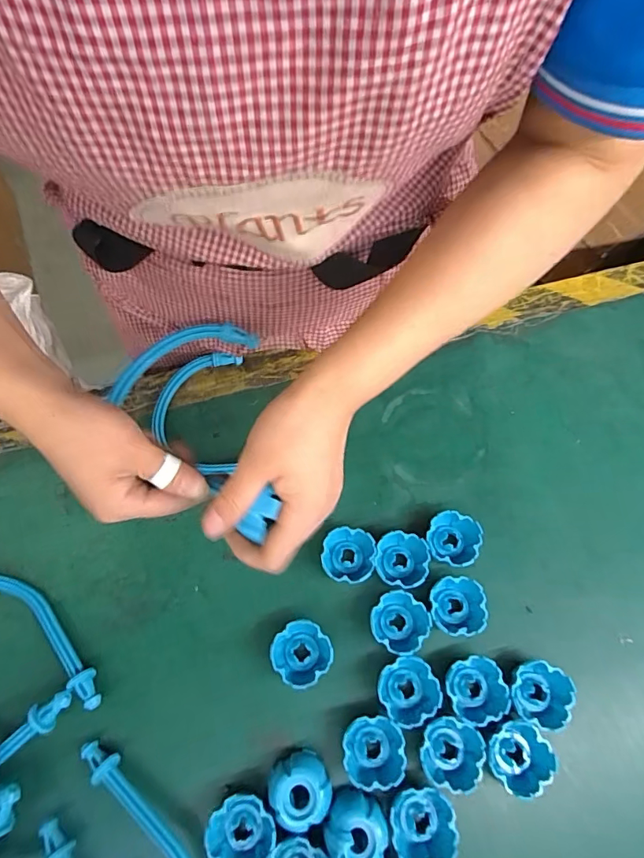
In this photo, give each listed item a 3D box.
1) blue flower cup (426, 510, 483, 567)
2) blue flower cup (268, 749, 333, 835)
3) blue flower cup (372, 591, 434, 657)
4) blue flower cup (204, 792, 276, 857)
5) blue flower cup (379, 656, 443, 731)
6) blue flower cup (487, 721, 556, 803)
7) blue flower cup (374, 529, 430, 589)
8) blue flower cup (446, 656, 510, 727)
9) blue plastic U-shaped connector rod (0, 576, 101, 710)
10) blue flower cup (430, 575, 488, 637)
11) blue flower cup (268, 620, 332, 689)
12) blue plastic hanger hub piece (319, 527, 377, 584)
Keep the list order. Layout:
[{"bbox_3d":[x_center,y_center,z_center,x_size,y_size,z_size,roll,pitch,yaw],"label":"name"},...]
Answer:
[{"bbox_3d":[0.122,0.105,0.451,0.046,0.030,0.046,0,68,-1],"label":"blue flower cup"},{"bbox_3d":[-0.017,0.275,0.363,0.044,0.035,0.043,0,68,-1],"label":"blue flower cup"},{"bbox_3d":[0.067,0.168,0.414,0.046,0.026,0.045,0,68,-1],"label":"blue flower cup"},{"bbox_3d":[-0.059,0.299,0.355,0.048,0.027,0.045,0,68,-1],"label":"blue flower cup"},{"bbox_3d":[0.070,0.217,0.397,0.046,0.027,0.047,0,68,-1],"label":"blue flower cup"},{"bbox_3d":[0.156,0.261,0.380,0.044,0.030,0.047,0,68,-1],"label":"blue flower cup"},{"bbox_3d":[0.072,0.120,0.437,0.047,0.026,0.047,0,68,-1],"label":"blue flower cup"},{"bbox_3d":[0.126,0.217,0.397,0.046,0.031,0.047,0,68,-1],"label":"blue flower cup"},{"bbox_3d":[-0.276,0.183,0.402,0.168,0.024,0.122,-10,69,-5],"label":"blue plastic U-shaped connector rod"},{"bbox_3d":[0.119,0.157,0.424,0.045,0.030,0.047,0,68,-1],"label":"blue flower cup"},{"bbox_3d":[-0.018,0.189,0.405,0.047,0.031,0.046,0,68,-1],"label":"blue flower cup"},{"bbox_3d":[0.023,0.116,0.437,0.046,0.028,0.045,0,68,-1],"label":"blue plastic hanger hub piece"}]

